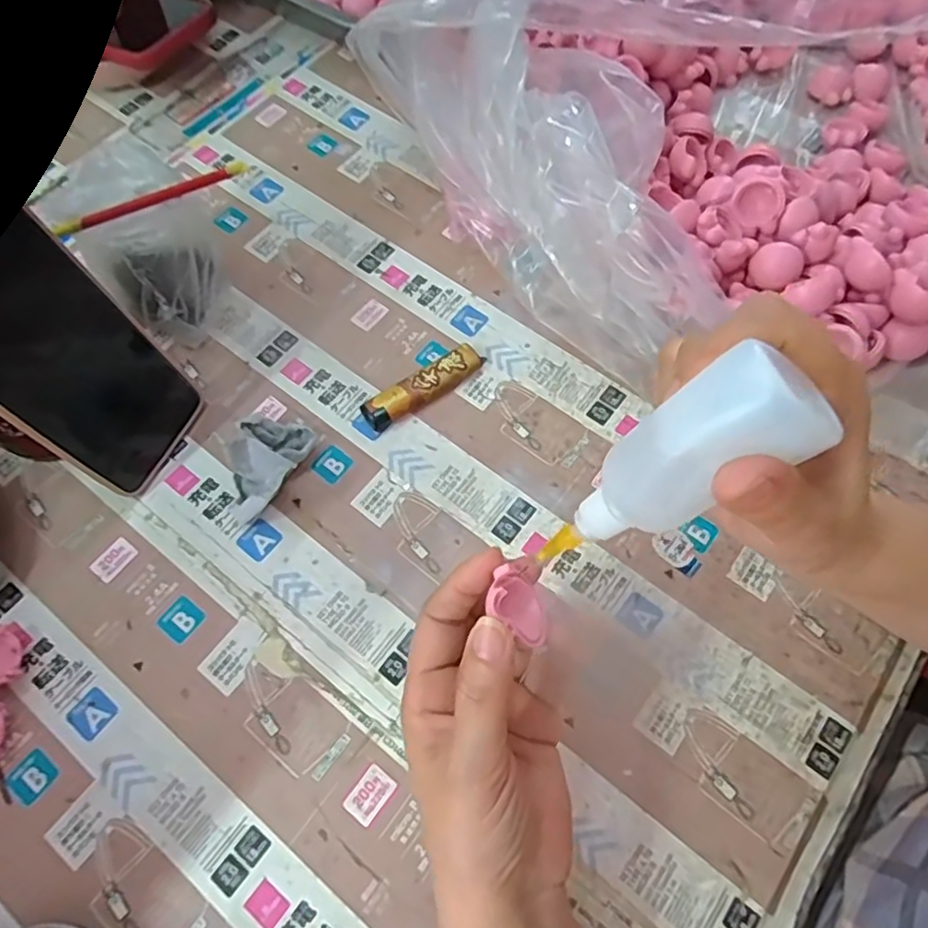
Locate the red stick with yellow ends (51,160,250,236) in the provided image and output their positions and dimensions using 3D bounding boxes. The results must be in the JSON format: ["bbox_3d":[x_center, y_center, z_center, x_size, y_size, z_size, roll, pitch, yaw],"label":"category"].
[{"bbox_3d":[-0.179,-0.154,0.367,0.111,0.007,0.009,-24,68,-11],"label":"red stick with yellow ends"}]

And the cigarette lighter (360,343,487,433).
[{"bbox_3d":[-0.025,-0.048,0.396,0.082,0.013,0.020,-33,69,-14],"label":"cigarette lighter"}]

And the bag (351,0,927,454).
[{"bbox_3d":[0.229,-0.288,0.442,0.500,0.138,0.512,23,67,10],"label":"bag"}]

